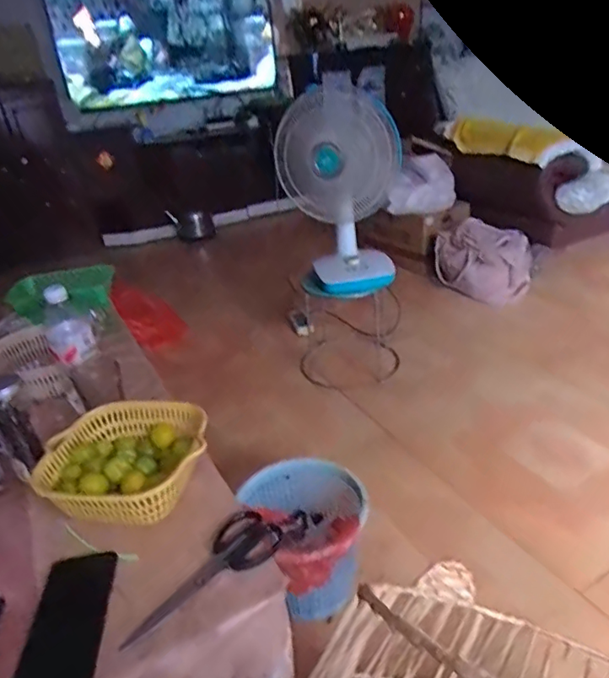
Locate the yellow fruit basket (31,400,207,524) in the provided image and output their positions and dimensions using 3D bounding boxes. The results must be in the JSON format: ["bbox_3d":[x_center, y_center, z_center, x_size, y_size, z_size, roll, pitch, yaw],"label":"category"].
[{"bbox_3d":[-0.236,0.172,0.723,0.212,0.078,0.200,-7,28,0],"label":"yellow fruit basket"}]

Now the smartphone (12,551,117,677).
[{"bbox_3d":[-0.249,0.295,0.558,0.075,0.008,0.159,-8,28,-4],"label":"smartphone"}]

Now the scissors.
[{"bbox_3d":[-0.116,0.261,0.601,0.196,0.010,0.070,-26,34,-33],"label":"scissors"}]

